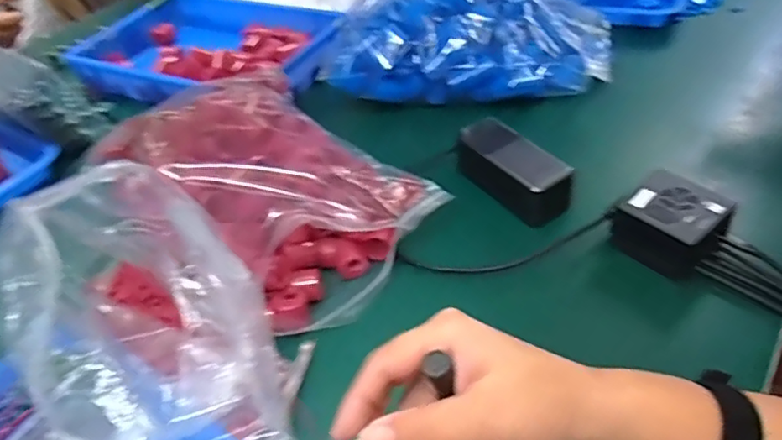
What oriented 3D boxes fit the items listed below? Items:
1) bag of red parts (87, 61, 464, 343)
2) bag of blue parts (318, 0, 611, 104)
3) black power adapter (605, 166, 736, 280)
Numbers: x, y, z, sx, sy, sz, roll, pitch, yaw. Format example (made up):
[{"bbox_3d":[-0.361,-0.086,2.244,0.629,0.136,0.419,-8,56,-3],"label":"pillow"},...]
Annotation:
[{"bbox_3d":[-0.139,-0.049,0.598,0.226,0.094,0.356,-33,49,-24],"label":"bag of red parts"},{"bbox_3d":[0.096,-0.231,0.737,0.342,0.102,0.174,1,44,9],"label":"bag of blue parts"},{"bbox_3d":[0.251,0.001,0.522,0.074,0.043,0.081,-31,48,-23],"label":"black power adapter"}]

